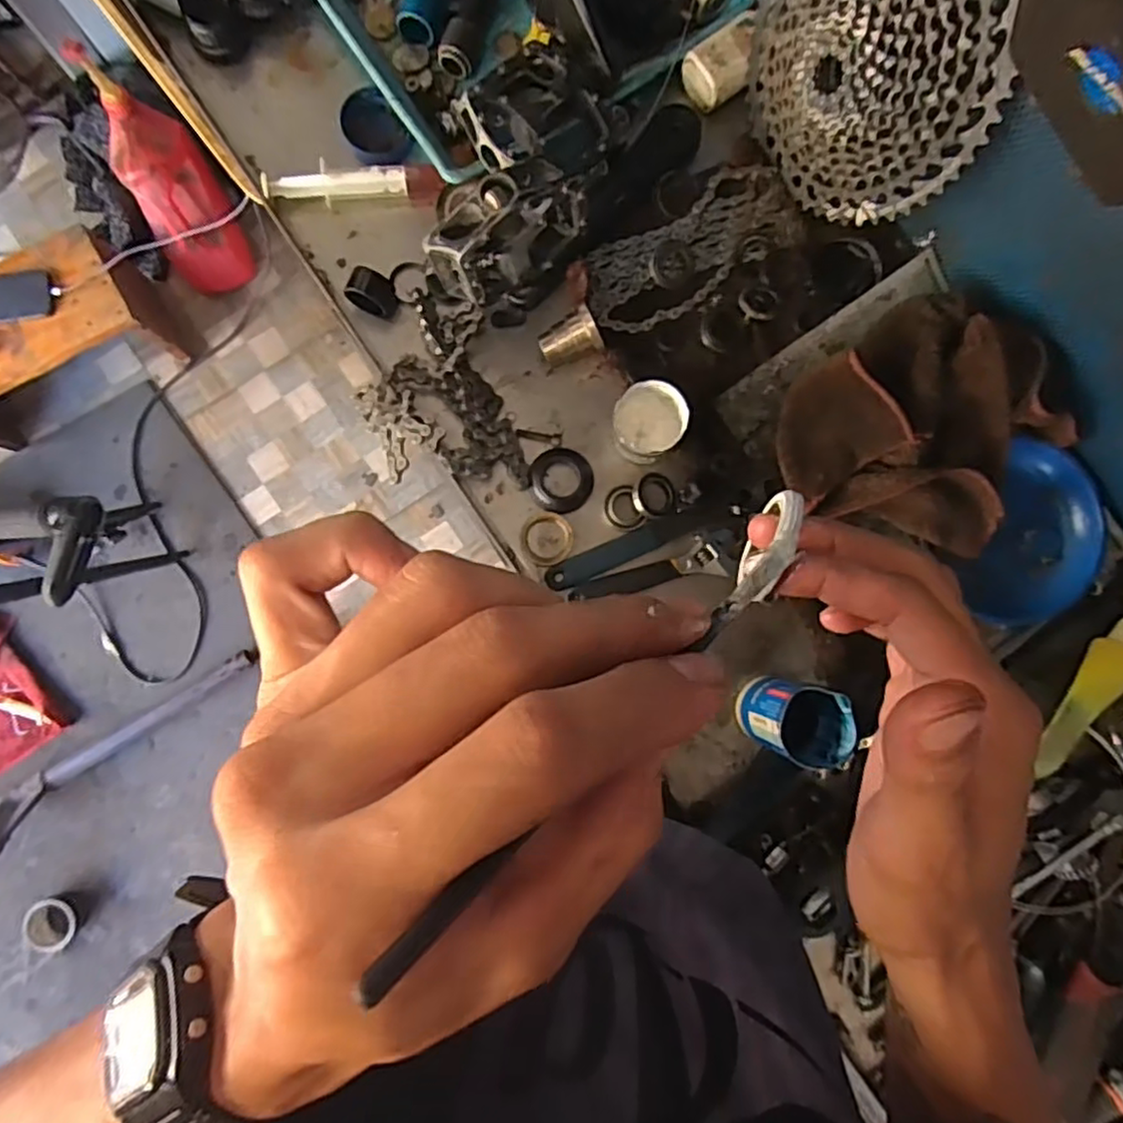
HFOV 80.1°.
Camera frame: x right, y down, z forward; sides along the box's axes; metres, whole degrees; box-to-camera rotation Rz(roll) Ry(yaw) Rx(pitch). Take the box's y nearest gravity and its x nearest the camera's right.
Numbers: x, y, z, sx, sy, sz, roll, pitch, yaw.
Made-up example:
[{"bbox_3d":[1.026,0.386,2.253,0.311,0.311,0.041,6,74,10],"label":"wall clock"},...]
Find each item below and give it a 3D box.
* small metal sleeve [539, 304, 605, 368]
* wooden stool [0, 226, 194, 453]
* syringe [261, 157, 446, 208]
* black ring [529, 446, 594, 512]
[{"bbox_3d":[0.006,-0.170,0.507,0.044,0.035,0.029,-12,87,-5],"label":"small metal sleeve"},{"bbox_3d":[-0.963,-0.406,1.238,0.425,0.265,0.205,-31,89,-5],"label":"wooden stool"},{"bbox_3d":[-0.160,-0.291,0.519,0.134,0.028,0.025,-4,86,-4],"label":"syringe"},{"bbox_3d":[0.000,-0.063,0.523,0.048,0.004,0.050,0,86,-4],"label":"black ring"}]

